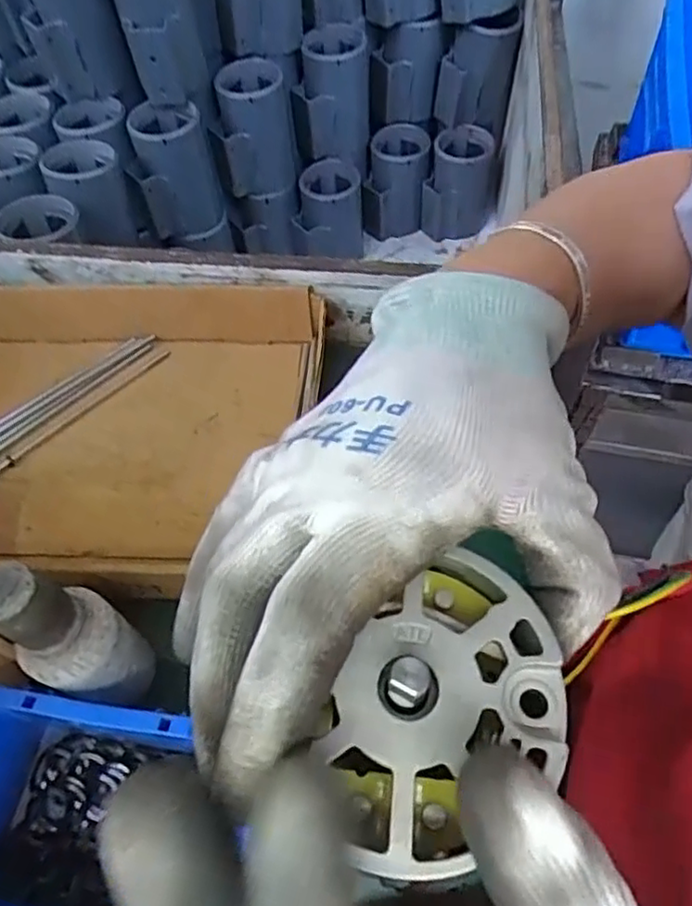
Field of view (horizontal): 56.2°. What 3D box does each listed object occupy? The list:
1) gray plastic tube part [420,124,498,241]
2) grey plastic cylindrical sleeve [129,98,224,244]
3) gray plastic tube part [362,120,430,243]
[{"bbox_3d":[0.164,-0.380,0.921,0.096,0.119,0.082,12,60,10],"label":"gray plastic tube part"},{"bbox_3d":[-0.200,-0.334,0.771,0.088,0.126,0.077,-12,59,-4],"label":"grey plastic cylindrical sleeve"},{"bbox_3d":[0.074,-0.386,0.930,0.087,0.119,0.085,6,59,7],"label":"gray plastic tube part"}]

